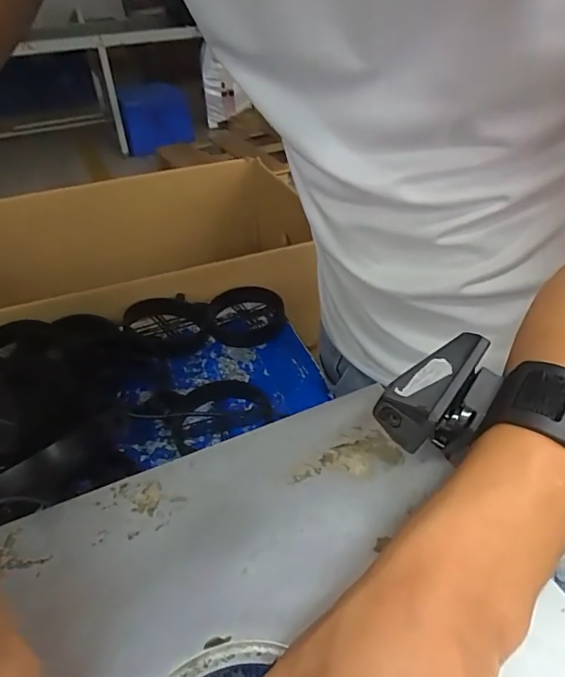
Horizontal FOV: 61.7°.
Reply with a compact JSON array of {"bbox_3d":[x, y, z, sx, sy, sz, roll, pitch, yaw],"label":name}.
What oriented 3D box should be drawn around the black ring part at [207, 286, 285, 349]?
[{"bbox_3d":[-0.047,-0.026,0.624,0.098,0.021,0.098,0,55,0],"label":"black ring part"}]

